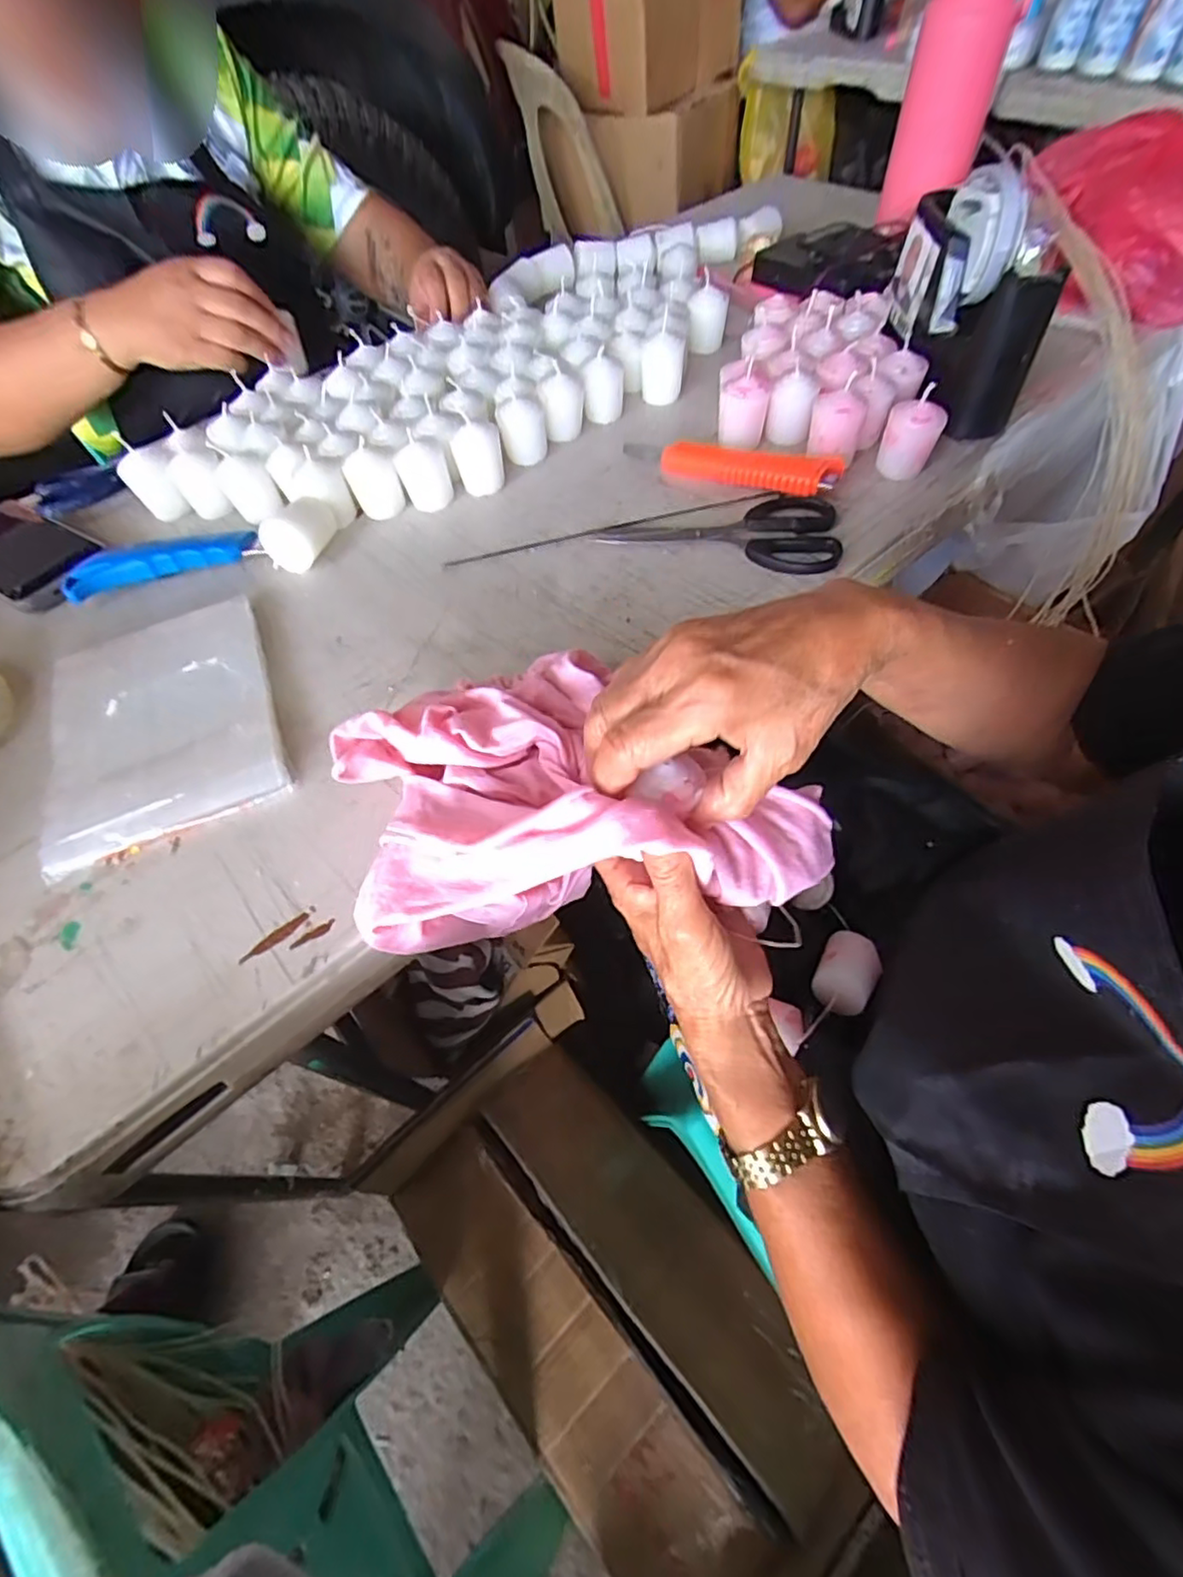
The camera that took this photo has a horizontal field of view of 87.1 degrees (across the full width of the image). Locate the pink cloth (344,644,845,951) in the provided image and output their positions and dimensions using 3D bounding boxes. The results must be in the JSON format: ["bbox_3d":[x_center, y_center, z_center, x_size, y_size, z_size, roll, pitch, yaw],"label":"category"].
[{"bbox_3d":[-0.004,-0.012,0.310,0.231,0.074,0.140,-6,57,1],"label":"pink cloth"}]

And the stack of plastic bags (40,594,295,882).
[{"bbox_3d":[-0.264,-0.043,0.383,0.129,0.012,0.181,-23,58,-10],"label":"stack of plastic bags"}]

